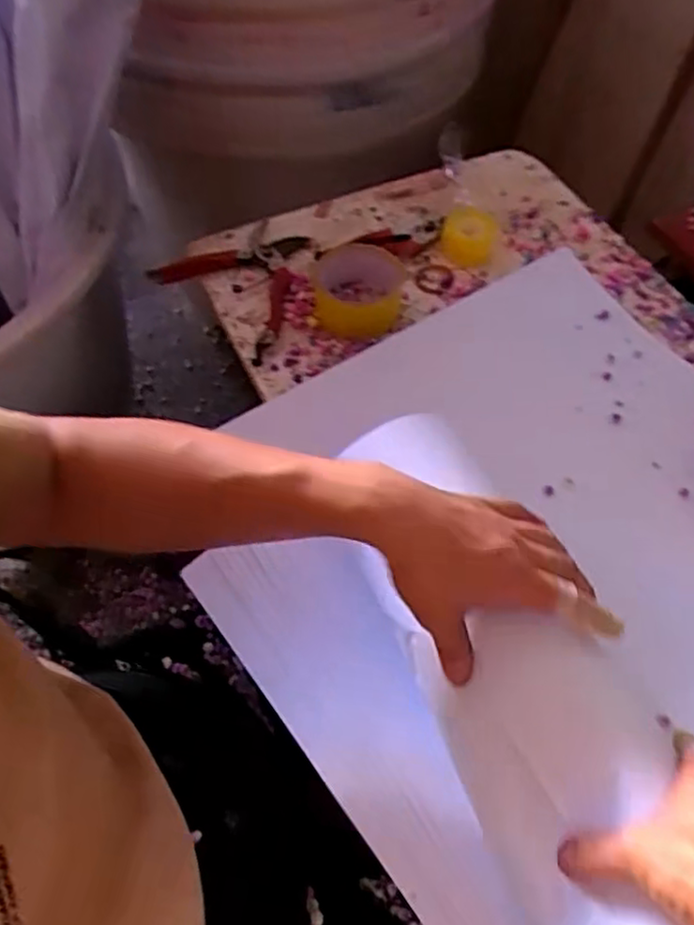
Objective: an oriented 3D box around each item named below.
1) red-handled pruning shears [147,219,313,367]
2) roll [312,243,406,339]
[{"bbox_3d":[-0.097,-0.206,0.744,0.172,0.018,0.169,38,63,21],"label":"red-handled pruning shears"},{"bbox_3d":[0.009,-0.182,0.718,0.095,0.034,0.117,6,57,2],"label":"roll"}]

